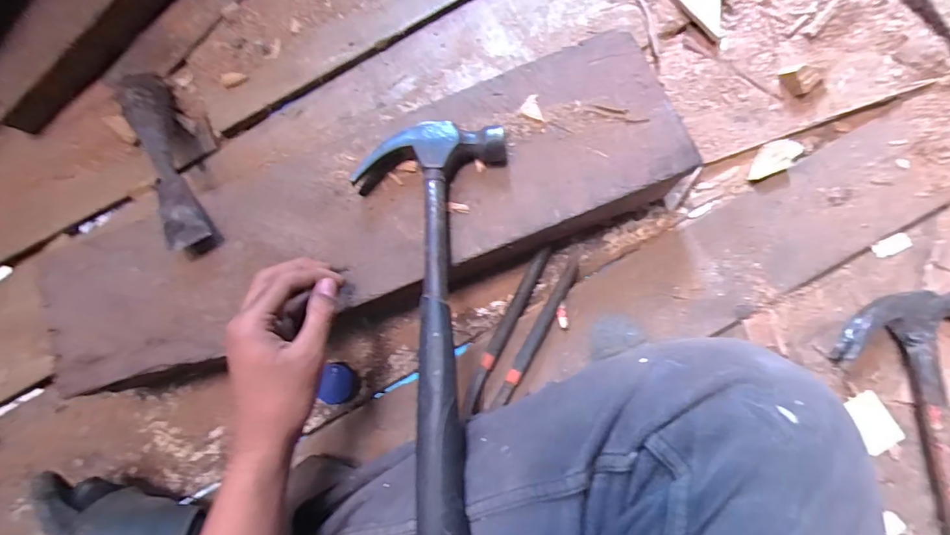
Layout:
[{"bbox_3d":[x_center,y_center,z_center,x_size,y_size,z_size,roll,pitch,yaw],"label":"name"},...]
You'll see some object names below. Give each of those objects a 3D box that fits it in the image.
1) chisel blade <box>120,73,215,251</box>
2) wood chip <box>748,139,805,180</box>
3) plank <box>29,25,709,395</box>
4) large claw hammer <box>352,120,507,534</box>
[{"bbox_3d":[-0.288,-0.109,0.426,0.030,0.047,0.239,-35,61,0],"label":"chisel blade"},{"bbox_3d":[0.289,-0.106,0.438,0.055,0.016,0.028,-33,81,0],"label":"wood chip"},{"bbox_3d":[-0.095,-0.040,0.384,0.552,0.041,0.157,-22,81,2],"label":"plank"},{"bbox_3d":[-0.046,0.034,0.345,0.111,0.056,0.307,4,80,7],"label":"large claw hammer"}]

